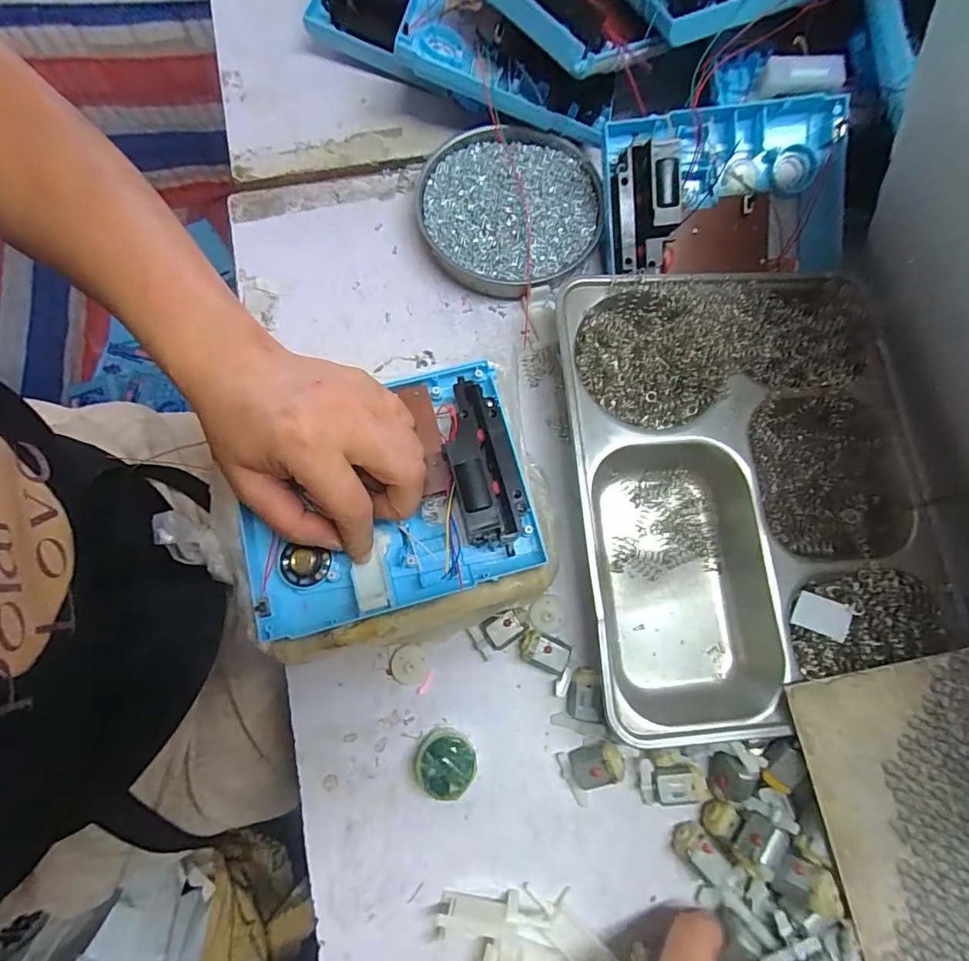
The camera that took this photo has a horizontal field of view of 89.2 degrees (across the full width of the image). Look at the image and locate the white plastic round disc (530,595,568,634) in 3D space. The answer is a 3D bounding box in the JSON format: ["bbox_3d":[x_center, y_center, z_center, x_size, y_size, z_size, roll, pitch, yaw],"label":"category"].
[{"bbox_3d":[0.040,0.083,0.304,0.023,0.004,0.022,0,76,0],"label":"white plastic round disc"}]

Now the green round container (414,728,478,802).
[{"bbox_3d":[-0.022,0.161,0.281,0.033,0.018,0.035,0,76,0],"label":"green round container"}]

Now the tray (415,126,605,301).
[{"bbox_3d":[0.019,-0.199,0.366,0.130,0.021,0.126,0,76,0],"label":"tray"}]

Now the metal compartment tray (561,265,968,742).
[{"bbox_3d":[0.163,0.000,0.304,0.211,0.036,0.272,-5,76,-1],"label":"metal compartment tray"}]

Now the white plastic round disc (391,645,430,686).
[{"bbox_3d":[-0.045,0.112,0.298,0.022,0.007,0.023,0,76,0],"label":"white plastic round disc"}]

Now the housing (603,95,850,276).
[{"bbox_3d":[0.166,-0.193,0.333,0.174,0.044,0.112,-6,99,-3],"label":"housing"}]

